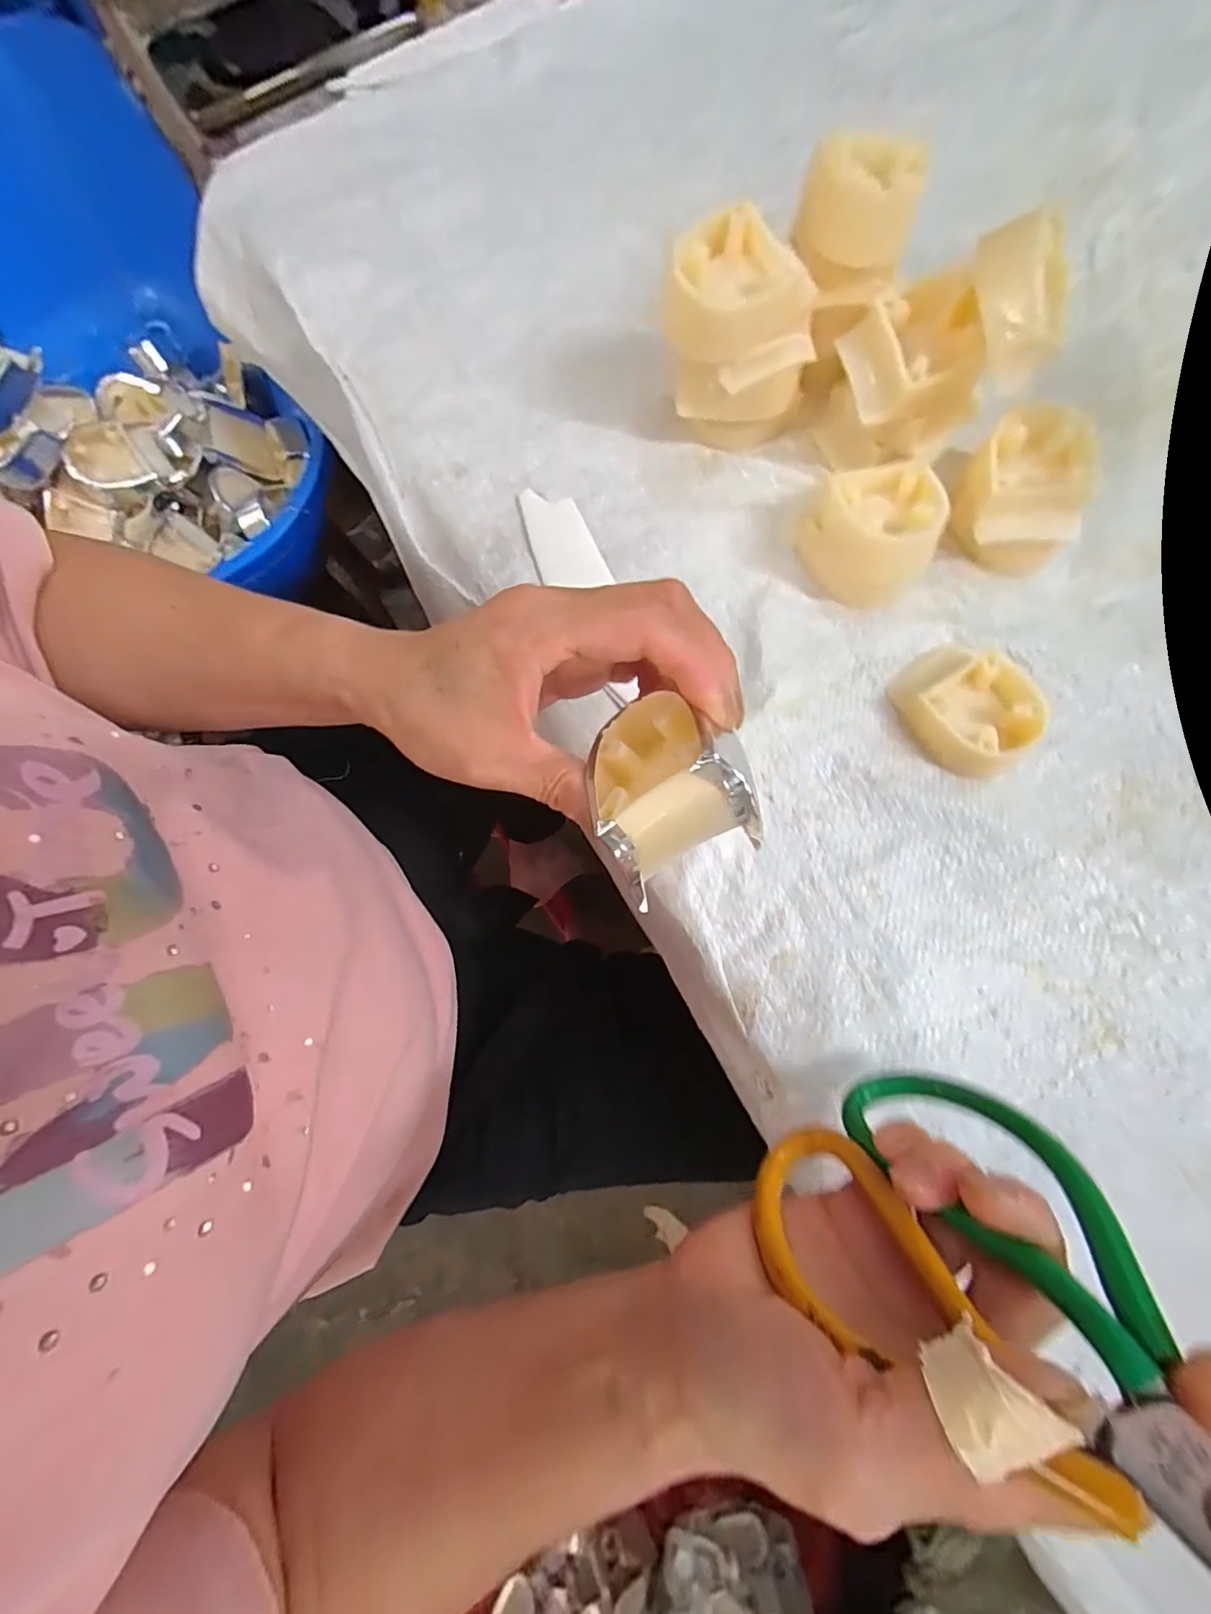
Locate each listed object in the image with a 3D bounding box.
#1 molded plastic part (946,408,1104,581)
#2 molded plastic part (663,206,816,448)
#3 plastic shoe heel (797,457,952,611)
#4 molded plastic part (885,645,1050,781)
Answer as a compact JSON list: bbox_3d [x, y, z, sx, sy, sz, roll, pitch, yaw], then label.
[{"bbox_3d":[0.198,-0.151,0.274,0.055,0.040,0.062,-11,79,-1],"label":"molded plastic part"},{"bbox_3d":[0.062,-0.218,0.270,0.070,0.079,0.050,4,79,2],"label":"molded plastic part"},{"bbox_3d":[0.128,-0.134,0.270,0.054,0.044,0.060,-42,81,-7],"label":"plastic shoe heel"},{"bbox_3d":[0.169,-0.046,0.265,0.052,0.020,0.064,-31,80,-5],"label":"molded plastic part"}]

